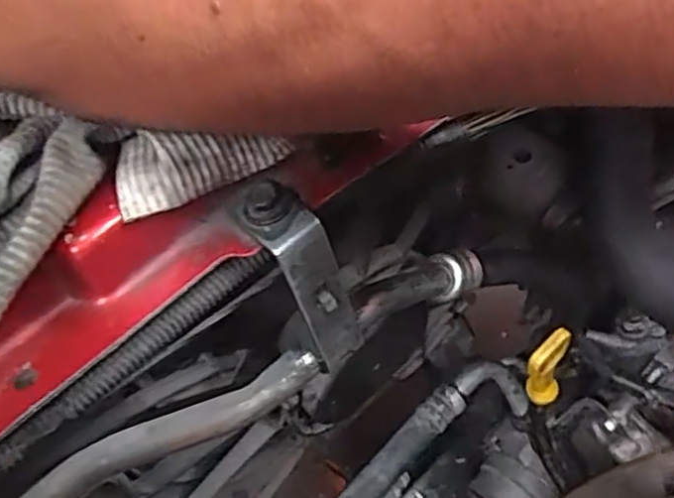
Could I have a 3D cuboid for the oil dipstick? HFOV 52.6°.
[{"bbox_3d":[0.127,0.075,0.413,0.019,0.069,0.028,32,64,24],"label":"oil dipstick"}]

